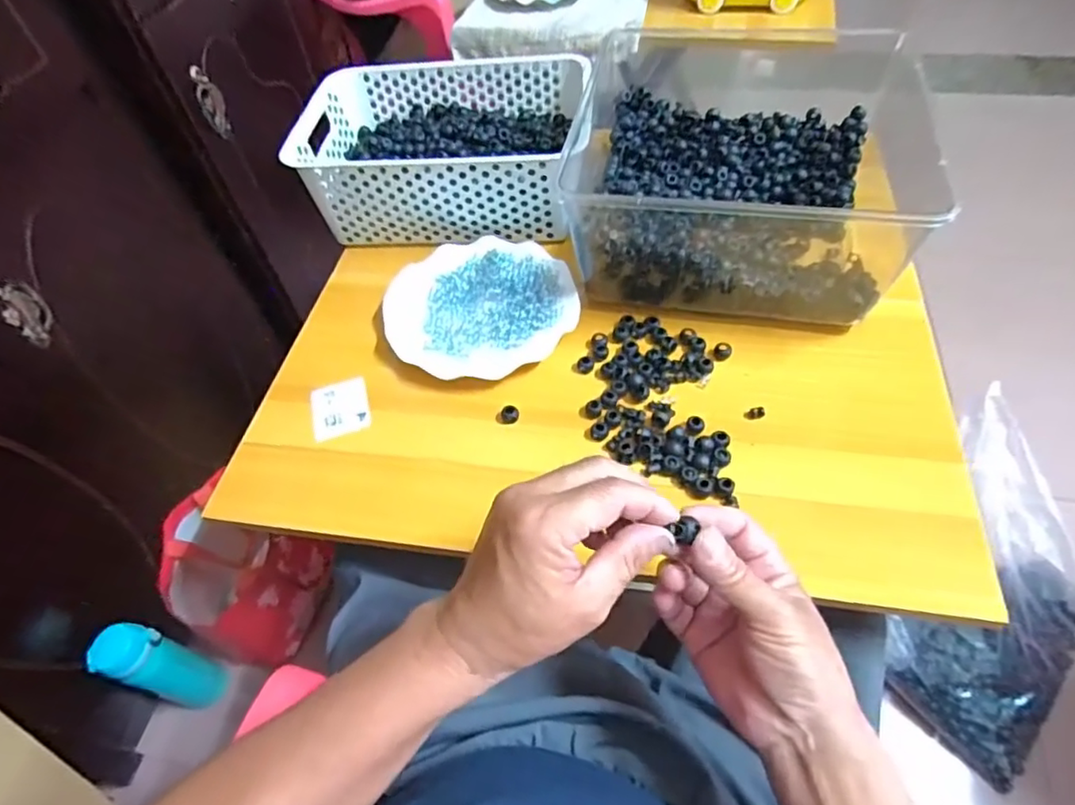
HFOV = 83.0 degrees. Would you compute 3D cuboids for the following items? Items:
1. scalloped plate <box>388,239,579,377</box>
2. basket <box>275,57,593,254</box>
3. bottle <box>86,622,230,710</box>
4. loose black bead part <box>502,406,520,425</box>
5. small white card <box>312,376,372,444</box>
[{"bbox_3d":[-0.058,-0.098,0.599,0.178,0.016,0.175,-3,53,3],"label":"scalloped plate"},{"bbox_3d":[-0.099,-0.287,0.687,0.307,0.093,0.217,6,54,10],"label":"basket"},{"bbox_3d":[-0.493,0.349,0.801,0.075,0.193,0.065,11,55,13],"label":"bottle"},{"bbox_3d":[-0.024,0.010,0.533,0.016,0.012,0.012,-9,53,-1],"label":"loose black bead part"},{"bbox_3d":[-0.182,0.005,0.562,0.051,0.004,0.061,-15,54,-10],"label":"small white card"}]

